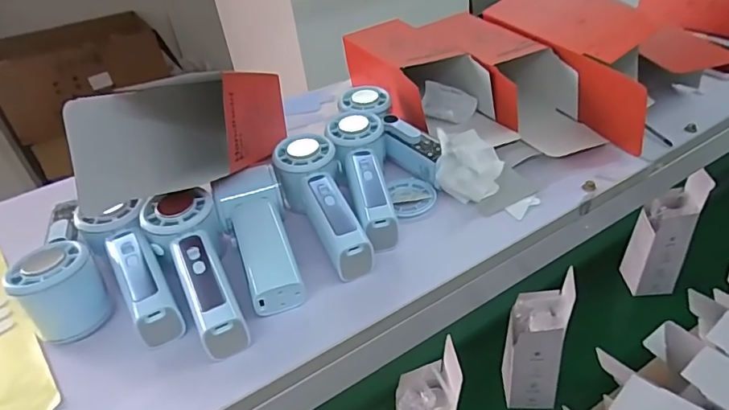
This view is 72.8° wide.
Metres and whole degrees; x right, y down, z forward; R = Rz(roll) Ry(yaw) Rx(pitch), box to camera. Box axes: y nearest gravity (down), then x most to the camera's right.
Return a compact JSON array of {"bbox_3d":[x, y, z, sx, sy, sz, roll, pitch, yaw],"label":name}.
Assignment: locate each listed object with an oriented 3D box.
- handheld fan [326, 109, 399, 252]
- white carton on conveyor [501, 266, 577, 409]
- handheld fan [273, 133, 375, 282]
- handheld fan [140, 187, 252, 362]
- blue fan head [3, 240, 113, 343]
[{"bbox_3d":[0.002,-0.026,0.468,0.053,0.044,0.169,-9,49,-3],"label":"handheld fan"},{"bbox_3d":[0.259,0.208,0.748,0.089,0.221,0.097,0,37,10],"label":"white carton on conveyor"},{"bbox_3d":[-0.034,0.003,0.443,0.057,0.052,0.157,-19,50,-15],"label":"handheld fan"},{"bbox_3d":[-0.130,0.050,0.387,0.057,0.041,0.156,-21,51,-17],"label":"handheld fan"},{"bbox_3d":[-0.236,0.063,0.386,0.056,0.063,0.059,-24,39,-21],"label":"blue fan head"}]

